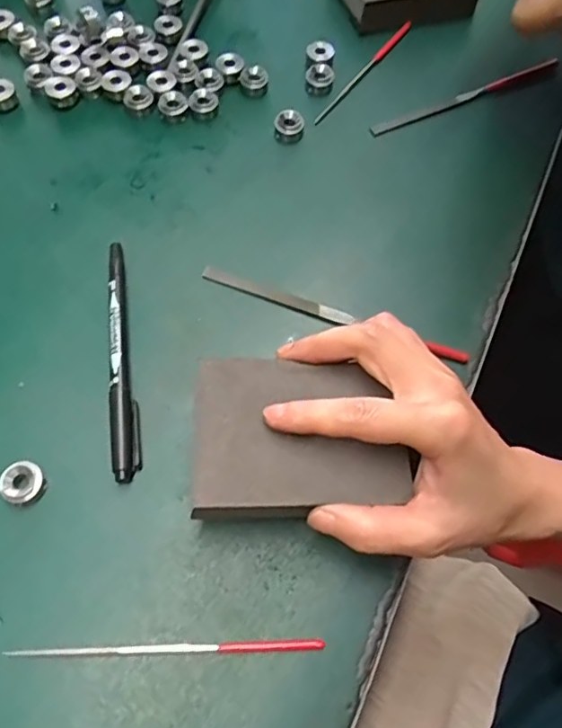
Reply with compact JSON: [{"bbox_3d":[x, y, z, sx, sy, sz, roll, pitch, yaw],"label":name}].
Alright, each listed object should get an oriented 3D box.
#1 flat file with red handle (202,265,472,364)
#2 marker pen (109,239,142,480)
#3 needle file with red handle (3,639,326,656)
[{"bbox_3d":[0.029,-0.028,0.320,0.155,0.009,0.009,20,65,6],"label":"flat file with red handle"},{"bbox_3d":[-0.086,-0.006,0.302,0.013,0.008,0.137,-7,65,-7],"label":"marker pen"},{"bbox_3d":[-0.049,0.124,0.246,0.135,0.004,0.004,0,64,-3],"label":"needle file with red handle"}]

